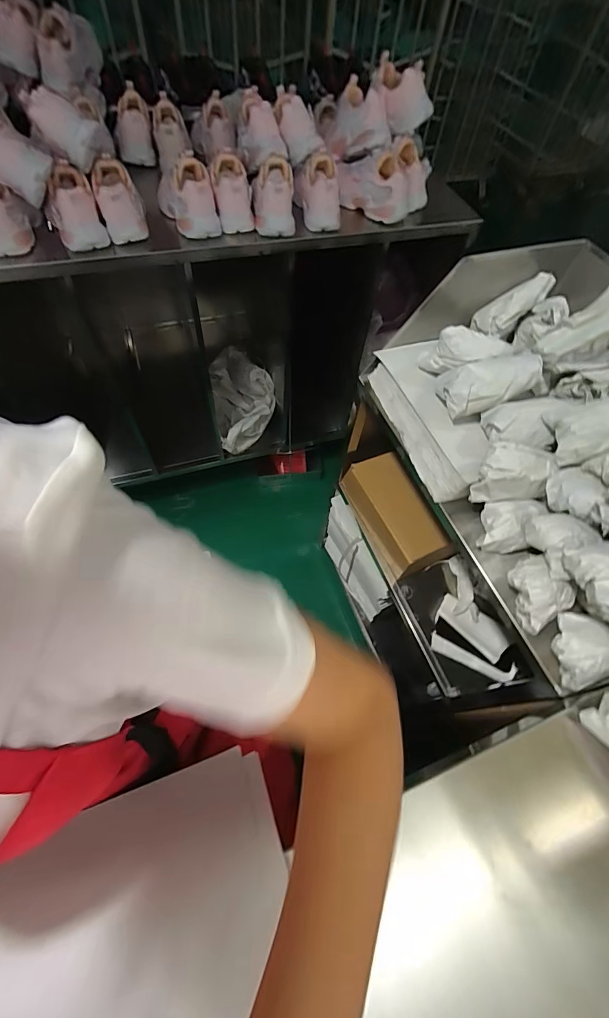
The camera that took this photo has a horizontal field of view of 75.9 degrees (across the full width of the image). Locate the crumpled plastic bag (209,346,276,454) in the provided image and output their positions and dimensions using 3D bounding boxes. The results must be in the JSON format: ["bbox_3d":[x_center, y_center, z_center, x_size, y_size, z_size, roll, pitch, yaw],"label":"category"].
[{"bbox_3d":[-0.210,-0.395,1.328,0.197,0.138,0.420,-10,62,-9],"label":"crumpled plastic bag"}]

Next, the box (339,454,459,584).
[{"bbox_3d":[0.224,0.012,0.960,0.150,0.128,0.287,-22,65,-16],"label":"box"}]

